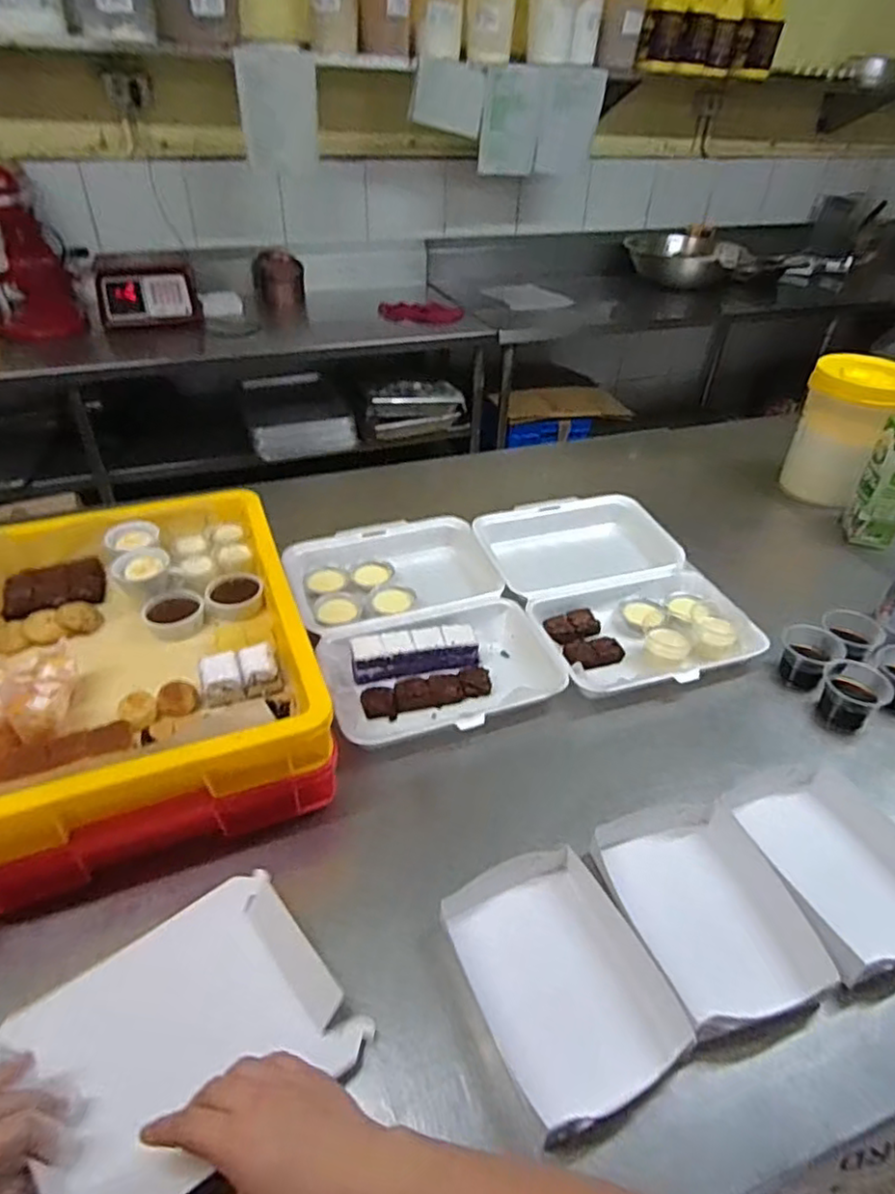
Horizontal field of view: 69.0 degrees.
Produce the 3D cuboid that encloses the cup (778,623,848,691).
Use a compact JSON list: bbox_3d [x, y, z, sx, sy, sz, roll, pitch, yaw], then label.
[{"bbox_3d":[0.457,0.079,0.830,0.071,0.064,0.063,22,42,24],"label":"cup"}]

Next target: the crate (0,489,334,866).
[{"bbox_3d":[-0.355,0.043,0.723,0.359,0.075,0.460,-13,41,-18],"label":"crate"}]

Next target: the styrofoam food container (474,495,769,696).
[{"bbox_3d":[0.227,-0.017,0.947,0.286,0.070,0.405,-9,39,-14],"label":"styrofoam food container"}]

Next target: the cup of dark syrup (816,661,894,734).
[{"bbox_3d":[0.482,0.117,0.782,0.070,0.052,0.072,14,40,16],"label":"cup of dark syrup"}]

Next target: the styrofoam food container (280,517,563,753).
[{"bbox_3d":[-0.044,0.029,0.885,0.288,0.048,0.406,-12,40,-17],"label":"styrofoam food container"}]

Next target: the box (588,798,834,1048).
[{"bbox_3d":[0.226,0.268,0.571,0.149,0.037,0.190,-9,39,-13],"label":"box"}]

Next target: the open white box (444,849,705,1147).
[{"bbox_3d":[0.088,0.309,0.535,0.141,0.047,0.195,-14,41,-19],"label":"open white box"}]

